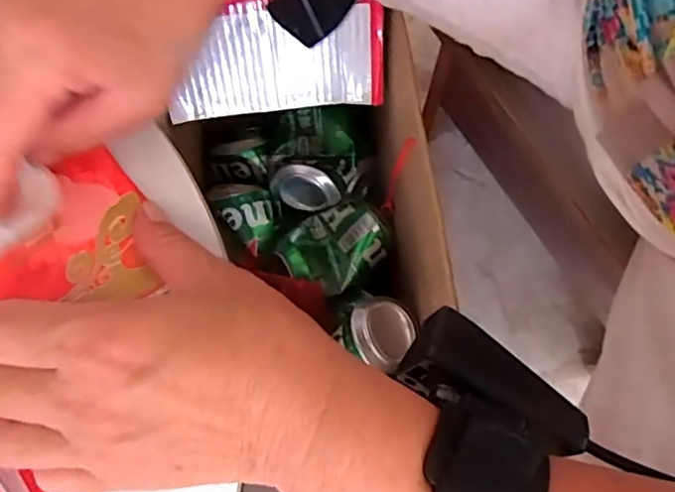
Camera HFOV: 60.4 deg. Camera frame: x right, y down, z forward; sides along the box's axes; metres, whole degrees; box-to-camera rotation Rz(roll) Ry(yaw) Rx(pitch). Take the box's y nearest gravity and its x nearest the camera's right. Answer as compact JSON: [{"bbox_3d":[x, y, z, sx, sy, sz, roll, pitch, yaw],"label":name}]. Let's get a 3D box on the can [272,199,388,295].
[{"bbox_3d":[-0.001,-0.002,0.530,0.094,0.041,0.072,-37,81,-6],"label":"can"}]

